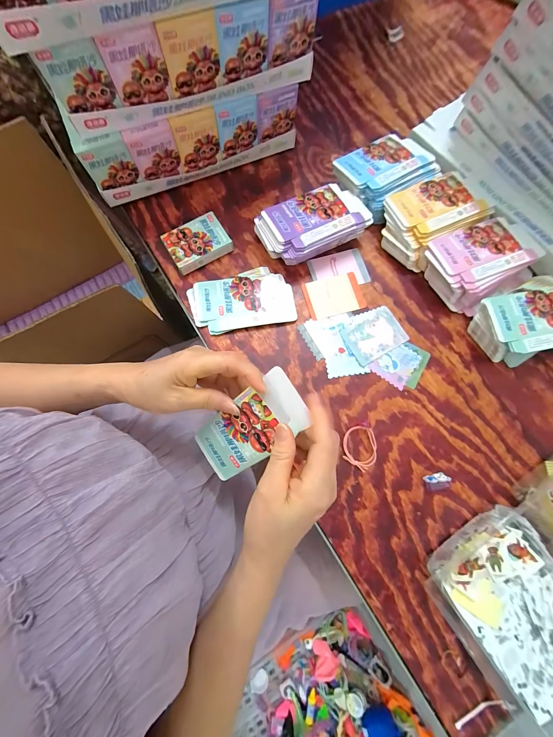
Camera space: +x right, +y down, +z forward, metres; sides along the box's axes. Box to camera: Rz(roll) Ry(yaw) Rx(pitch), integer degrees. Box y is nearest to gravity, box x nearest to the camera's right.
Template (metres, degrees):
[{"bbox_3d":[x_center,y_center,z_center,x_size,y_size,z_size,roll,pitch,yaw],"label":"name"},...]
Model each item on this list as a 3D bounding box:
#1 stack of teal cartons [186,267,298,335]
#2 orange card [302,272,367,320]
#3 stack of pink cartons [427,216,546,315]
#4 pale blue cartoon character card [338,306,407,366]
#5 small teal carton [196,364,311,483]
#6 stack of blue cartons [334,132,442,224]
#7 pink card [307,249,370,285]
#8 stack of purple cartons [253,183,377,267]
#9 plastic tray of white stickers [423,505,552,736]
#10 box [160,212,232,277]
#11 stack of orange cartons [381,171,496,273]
[{"bbox_3d":[-0.053,-0.105,0.422,0.156,0.010,0.092,-10,77,-3],"label":"stack of teal cartons"},{"bbox_3d":[0.090,-0.114,0.429,0.087,0.004,0.063,-14,77,-4],"label":"orange card"},{"bbox_3d":[0.307,-0.159,0.417,0.146,0.053,0.116,-27,79,-7],"label":"stack of pink cartons"},{"bbox_3d":[0.148,-0.051,0.416,0.086,0.005,0.067,-28,79,-7],"label":"pale blue cartoon character card"},{"bbox_3d":[-0.031,0.064,0.284,0.145,0.016,0.064,-43,79,27],"label":"small teal carton"},{"bbox_3d":[0.175,-0.311,0.452,0.149,0.052,0.109,-31,79,-8],"label":"stack of blue cartons"},{"bbox_3d":[0.100,-0.158,0.441,0.089,0.004,0.062,-16,78,-5],"label":"pink card"},{"bbox_3d":[0.055,-0.218,0.428,0.157,0.051,0.091,-26,79,-7],"label":"stack of purple cartons"},{"bbox_3d":[0.285,0.285,0.322,0.146,0.045,0.194,-35,80,-8],"label":"plastic tray of white stickers"},{"bbox_3d":[-0.124,-0.198,0.435,0.093,0.024,0.065,-29,79,-7],"label":"box"},{"bbox_3d":[0.239,-0.235,0.436,0.153,0.050,0.116,-33,80,-8],"label":"stack of orange cartons"}]

